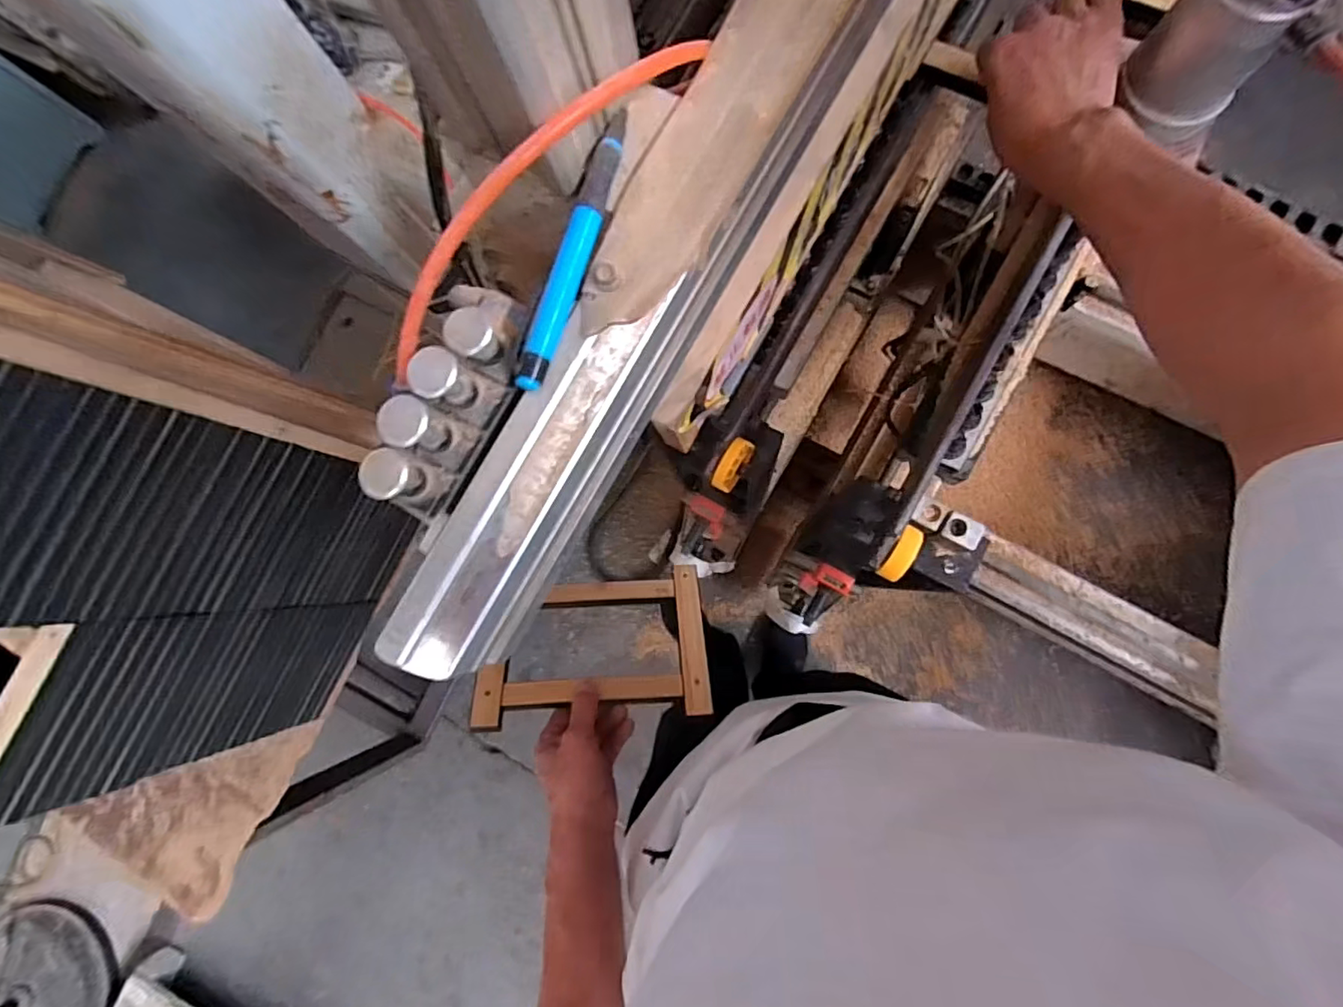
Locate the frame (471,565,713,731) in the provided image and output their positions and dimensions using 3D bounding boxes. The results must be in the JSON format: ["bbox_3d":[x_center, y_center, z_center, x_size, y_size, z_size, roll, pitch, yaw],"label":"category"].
[{"bbox_3d":[-0.083,0.148,0.631,0.238,0.025,0.177,-2,52,-5],"label":"frame"}]

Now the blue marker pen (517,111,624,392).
[{"bbox_3d":[-0.039,-0.107,0.240,0.010,0.010,0.125,17,86,9],"label":"blue marker pen"}]

